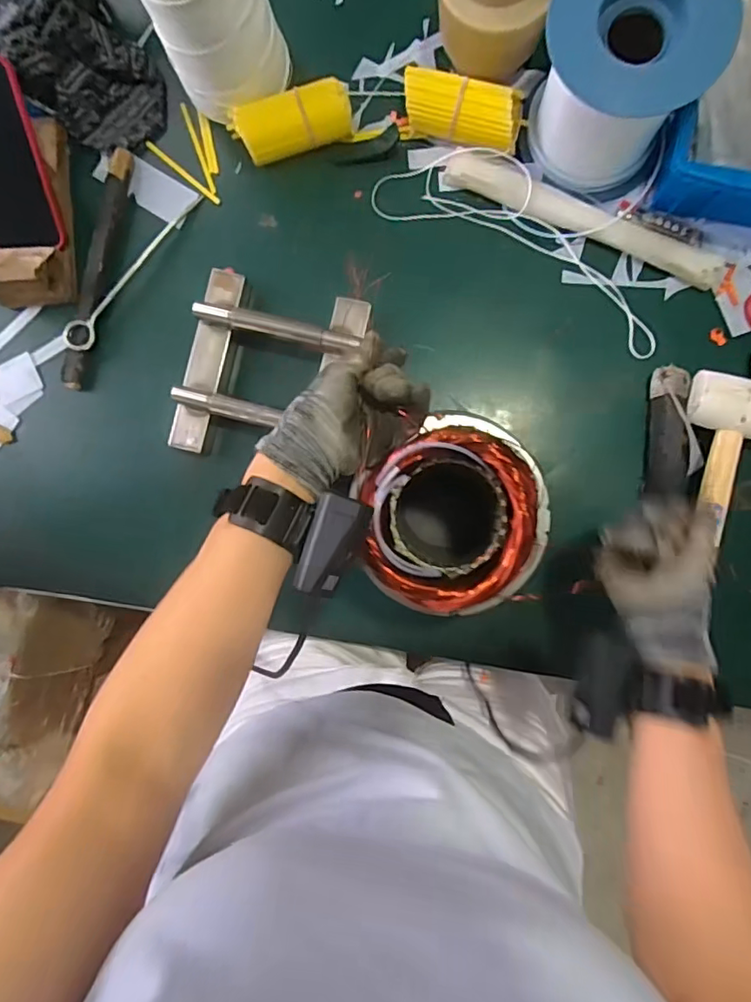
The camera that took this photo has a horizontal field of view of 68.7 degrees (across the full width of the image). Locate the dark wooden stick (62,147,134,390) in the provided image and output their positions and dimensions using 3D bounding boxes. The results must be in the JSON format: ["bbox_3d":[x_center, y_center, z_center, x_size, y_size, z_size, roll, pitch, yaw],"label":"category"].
[{"bbox_3d":[-0.305,-0.253,0.601,0.027,0.024,0.261,13,90,3],"label":"dark wooden stick"}]

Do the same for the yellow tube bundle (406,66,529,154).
[{"bbox_3d":[0.089,-0.405,0.571,0.125,0.045,0.058,13,90,3],"label":"yellow tube bundle"}]

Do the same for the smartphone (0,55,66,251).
[{"bbox_3d":[-0.375,-0.341,0.547,0.074,0.017,0.160,-3,124,-6],"label":"smartphone"}]

